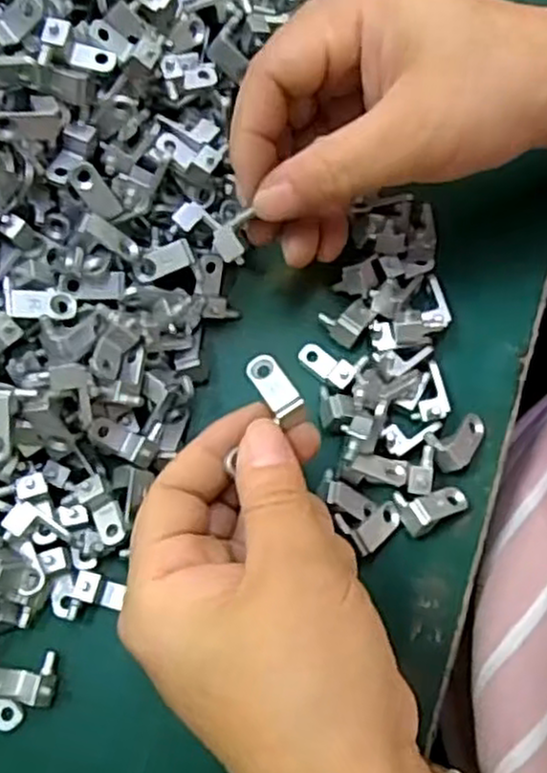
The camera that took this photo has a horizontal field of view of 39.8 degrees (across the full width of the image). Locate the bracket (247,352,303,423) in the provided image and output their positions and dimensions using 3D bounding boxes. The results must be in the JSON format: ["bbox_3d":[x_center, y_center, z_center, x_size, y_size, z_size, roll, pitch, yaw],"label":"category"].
[{"bbox_3d":[0.000,-0.001,0.241,0.010,0.004,0.024,-33,59,-9],"label":"bracket"}]

